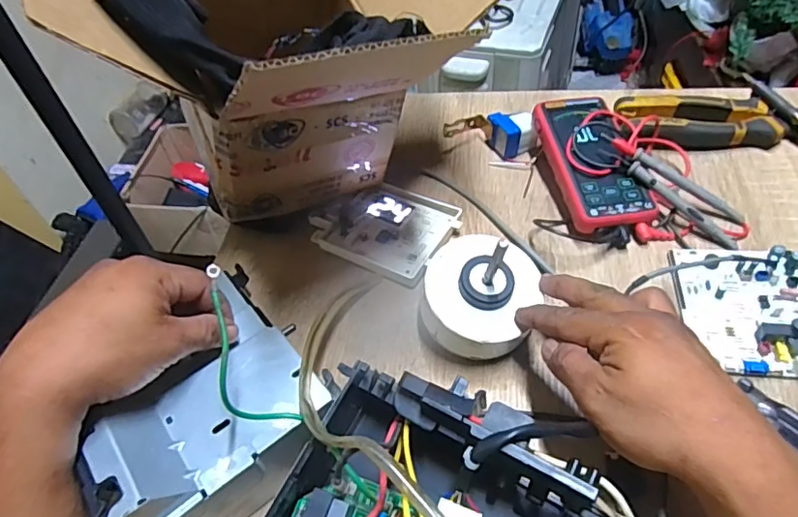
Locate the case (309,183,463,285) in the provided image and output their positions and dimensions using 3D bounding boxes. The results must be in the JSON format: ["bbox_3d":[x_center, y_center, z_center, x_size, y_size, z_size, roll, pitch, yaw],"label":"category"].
[{"bbox_3d":[-0.015,-0.033,0.532,0.125,0.012,0.096,22,56,22],"label":"case"}]

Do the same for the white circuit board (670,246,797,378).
[{"bbox_3d":[0.310,0.035,0.423,0.170,0.030,0.114,4,51,9],"label":"white circuit board"}]

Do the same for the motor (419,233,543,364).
[{"bbox_3d":[0.059,0.019,0.411,0.078,0.098,0.082,22,56,23],"label":"motor"}]

